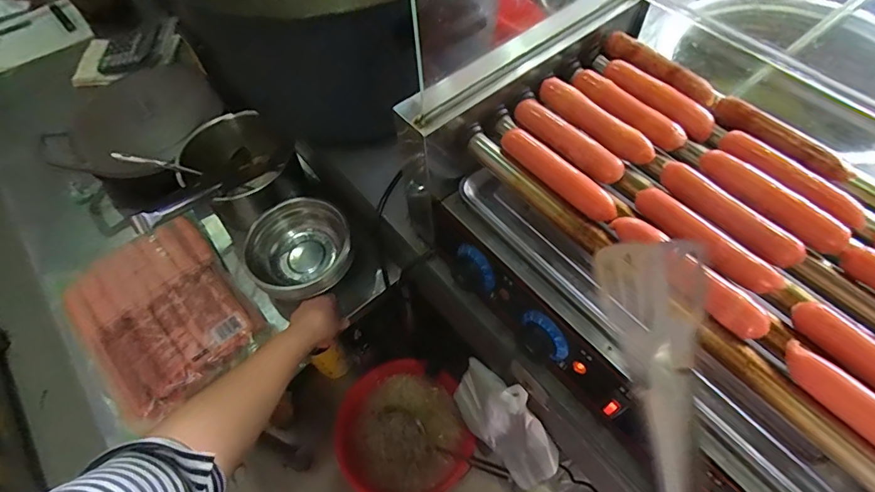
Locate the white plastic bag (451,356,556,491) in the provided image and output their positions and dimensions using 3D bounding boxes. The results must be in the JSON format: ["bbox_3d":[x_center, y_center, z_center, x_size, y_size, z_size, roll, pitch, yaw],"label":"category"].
[{"bbox_3d":[0.092,0.250,0.656,0.053,0.240,0.180,-35,64,-17],"label":"white plastic bag"}]

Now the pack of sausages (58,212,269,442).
[{"bbox_3d":[-0.416,0.100,0.686,0.211,0.034,0.283,-38,64,-18],"label":"pack of sausages"}]

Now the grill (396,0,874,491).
[{"bbox_3d":[0.256,0.021,0.435,0.319,0.189,0.558,-35,63,-17],"label":"grill"}]

